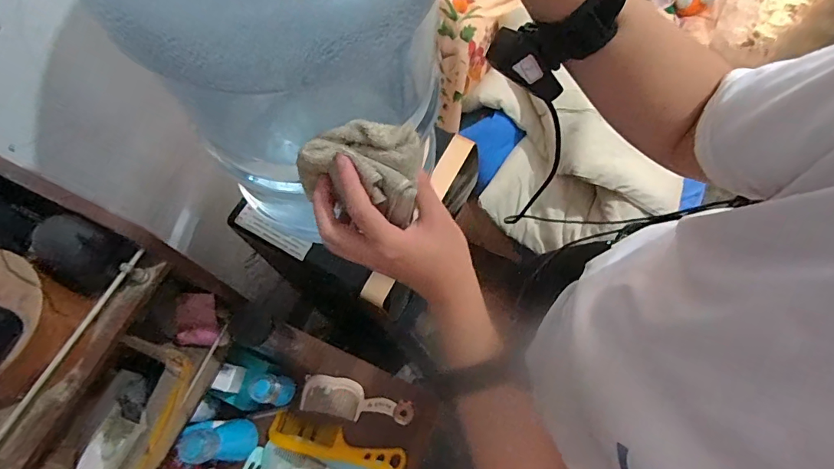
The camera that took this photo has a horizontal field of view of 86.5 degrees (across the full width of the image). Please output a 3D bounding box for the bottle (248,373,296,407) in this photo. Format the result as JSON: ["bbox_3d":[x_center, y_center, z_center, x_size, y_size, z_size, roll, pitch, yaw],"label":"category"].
[{"bbox_3d":[-0.197,0.219,0.622,0.041,0.113,0.040,0,69,-1],"label":"bottle"}]

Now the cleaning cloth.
[{"bbox_3d":[-0.044,-0.058,0.359,0.091,0.050,0.054,7,69,1],"label":"cleaning cloth"}]

